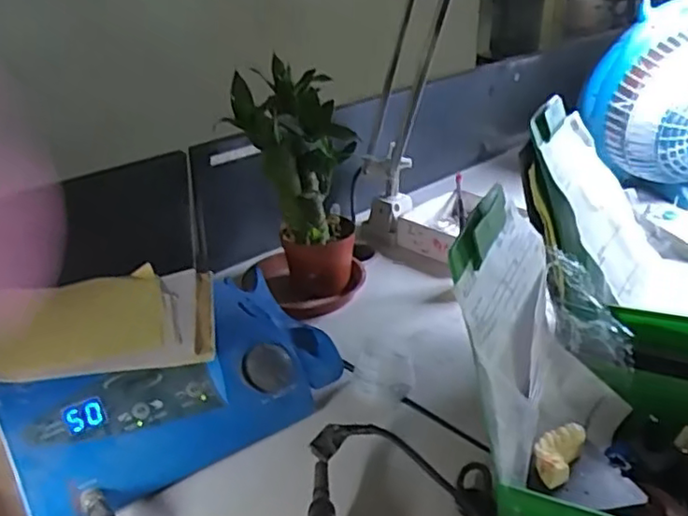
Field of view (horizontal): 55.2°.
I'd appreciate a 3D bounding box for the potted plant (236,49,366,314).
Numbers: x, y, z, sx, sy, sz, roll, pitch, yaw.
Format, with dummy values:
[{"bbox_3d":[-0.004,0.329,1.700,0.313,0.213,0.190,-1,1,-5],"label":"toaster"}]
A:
[{"bbox_3d":[-0.045,-0.059,0.674,0.133,0.234,0.129,-6,29,-7],"label":"potted plant"}]

